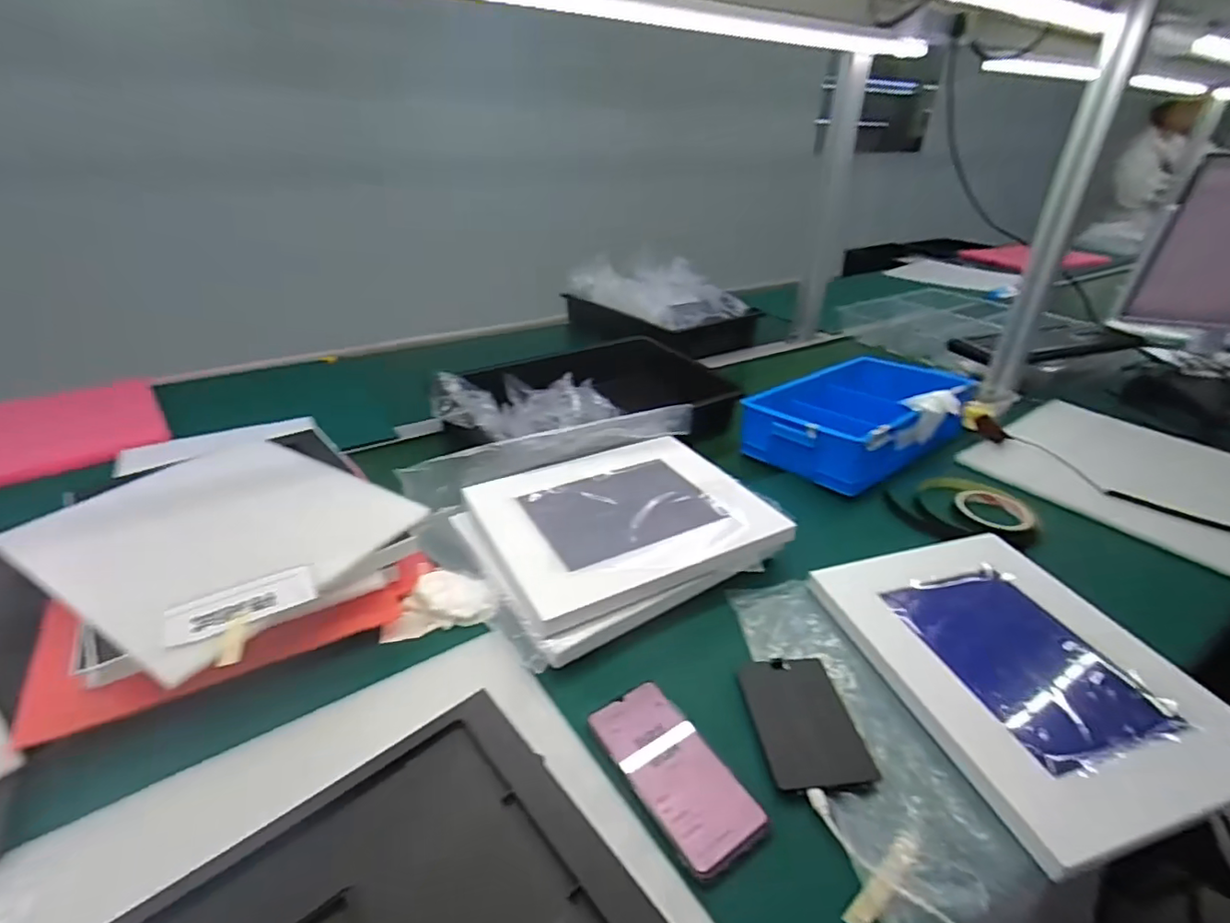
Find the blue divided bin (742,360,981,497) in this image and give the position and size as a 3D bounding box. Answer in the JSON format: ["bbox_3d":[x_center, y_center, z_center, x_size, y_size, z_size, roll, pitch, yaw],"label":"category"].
[{"bbox_3d":[0.380,-0.069,0.909,0.338,0.096,0.220,-21,37,-33],"label":"blue divided bin"}]

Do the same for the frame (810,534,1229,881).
[{"bbox_3d":[0.373,0.178,0.560,0.249,0.033,0.330,-7,32,-14],"label":"frame"}]

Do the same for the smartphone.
[{"bbox_3d":[0.047,0.240,0.457,0.072,0.011,0.146,-17,35,-29],"label":"smartphone"}]

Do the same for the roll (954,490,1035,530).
[{"bbox_3d":[0.490,0.057,0.764,0.084,0.017,0.084,1,30,-1],"label":"roll"}]

